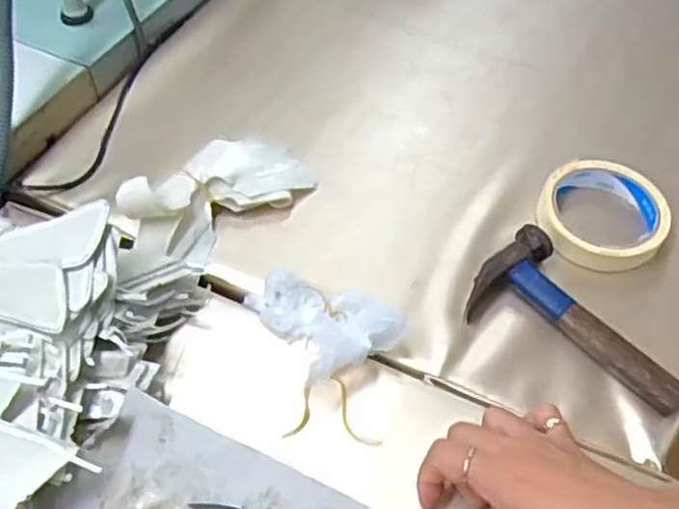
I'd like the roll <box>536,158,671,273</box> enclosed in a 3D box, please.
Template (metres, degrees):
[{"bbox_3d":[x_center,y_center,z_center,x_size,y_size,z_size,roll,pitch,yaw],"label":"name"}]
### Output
[{"bbox_3d":[0.206,-0.031,0.571,0.095,0.029,0.094,1,53,-2],"label":"roll"}]

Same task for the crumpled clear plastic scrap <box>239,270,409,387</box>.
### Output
[{"bbox_3d":[-0.010,0.040,0.505,0.076,0.030,0.094,-26,59,-20],"label":"crumpled clear plastic scrap"}]

